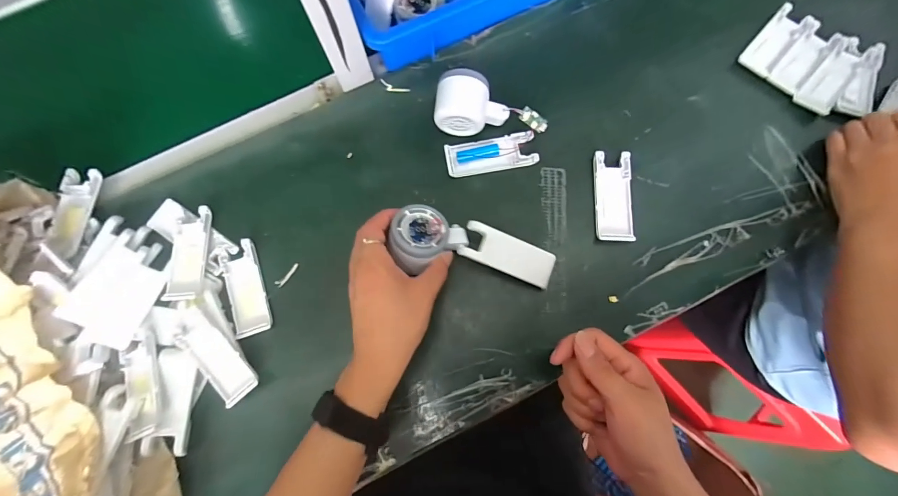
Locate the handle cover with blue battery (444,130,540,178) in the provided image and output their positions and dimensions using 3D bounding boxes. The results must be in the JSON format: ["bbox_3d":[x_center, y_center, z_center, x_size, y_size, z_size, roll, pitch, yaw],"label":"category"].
[{"bbox_3d":[0.048,-0.108,0.444,0.102,0.014,0.040,-9,75,-1],"label":"handle cover with blue battery"}]

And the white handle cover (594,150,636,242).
[{"bbox_3d":[0.184,-0.058,0.427,0.040,0.013,0.101,2,75,2],"label":"white handle cover"}]

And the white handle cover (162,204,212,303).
[{"bbox_3d":[-0.284,0.006,0.416,0.040,0.010,0.100,-2,75,1],"label":"white handle cover"}]

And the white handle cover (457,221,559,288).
[{"bbox_3d":[0.062,0.007,0.401,0.100,0.007,0.038,23,94,-5],"label":"white handle cover"}]

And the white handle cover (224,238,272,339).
[{"bbox_3d":[-0.222,0.044,0.418,0.038,0.010,0.101,-17,75,-3],"label":"white handle cover"}]

